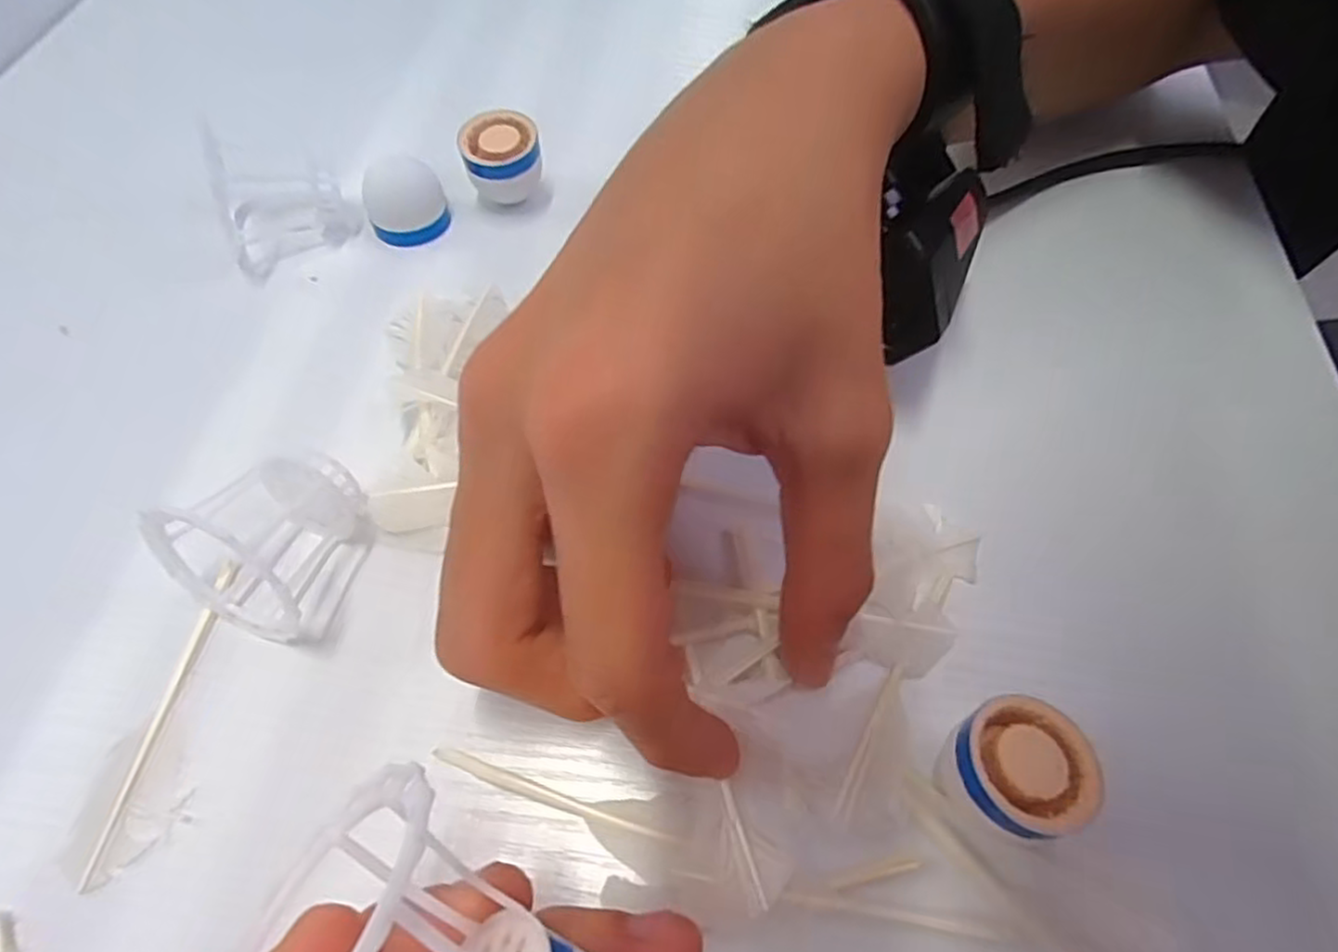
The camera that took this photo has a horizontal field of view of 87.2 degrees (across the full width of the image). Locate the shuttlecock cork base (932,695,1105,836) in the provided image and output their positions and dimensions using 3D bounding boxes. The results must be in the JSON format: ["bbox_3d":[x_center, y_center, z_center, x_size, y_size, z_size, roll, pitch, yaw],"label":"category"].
[{"bbox_3d":[0.073,0.061,0.147,0.023,0.023,0.025,1,61,-2],"label":"shuttlecock cork base"}]

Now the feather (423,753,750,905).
[{"bbox_3d":[-0.018,0.074,0.149,0.069,0.005,0.018,11,61,4],"label":"feather"}]

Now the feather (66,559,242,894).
[{"bbox_3d":[-0.111,0.054,0.160,0.021,0.004,0.070,11,59,4],"label":"feather"}]

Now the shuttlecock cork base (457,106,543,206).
[{"bbox_3d":[-0.056,-0.105,0.240,0.025,0.025,0.026,-8,60,-7],"label":"shuttlecock cork base"}]

